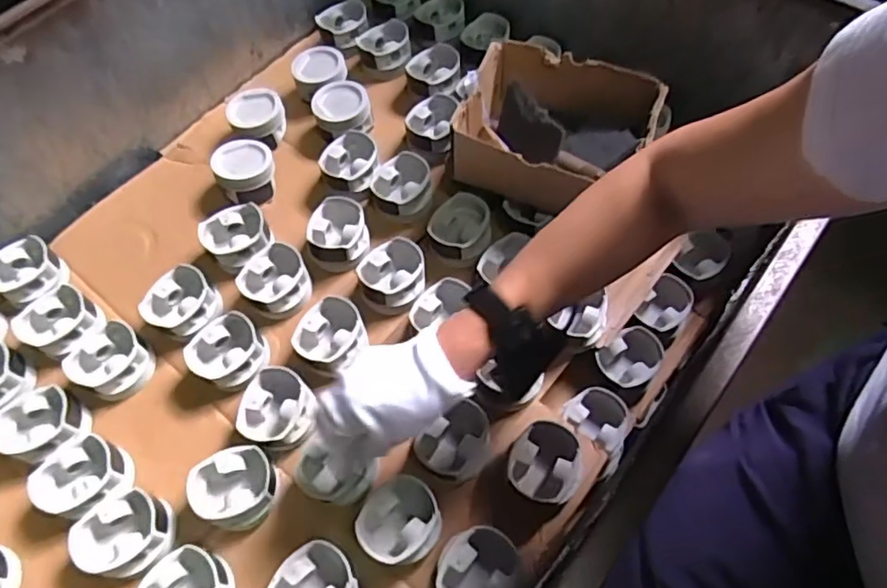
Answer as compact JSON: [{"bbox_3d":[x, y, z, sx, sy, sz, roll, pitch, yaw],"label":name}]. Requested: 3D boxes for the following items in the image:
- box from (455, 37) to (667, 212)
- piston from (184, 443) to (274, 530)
[{"bbox_3d":[0.127,-0.184,0.694,0.198,0.087,0.167,20,63,14],"label":"box"},{"bbox_3d":[-0.206,0.193,0.601,0.081,0.047,0.073,-15,61,-6],"label":"piston"}]

